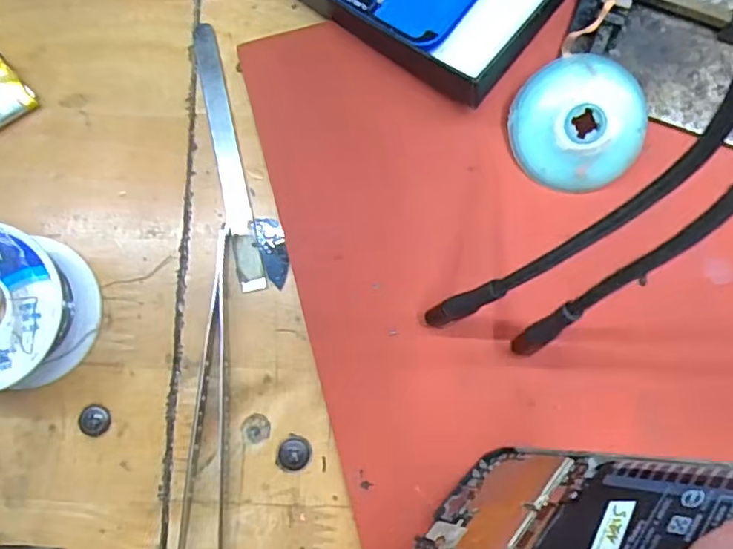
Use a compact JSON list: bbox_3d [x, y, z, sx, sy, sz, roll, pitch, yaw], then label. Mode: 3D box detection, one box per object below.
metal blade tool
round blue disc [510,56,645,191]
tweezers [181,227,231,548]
[{"bbox_3d":[-0.051,-0.044,0.215,0.009,0.004,0.101,-12,83,0],"label":"metal blade tool"},{"bbox_3d":[0.070,-0.050,0.197,0.042,0.005,0.043,4,105,14],"label":"round blue disc"},{"bbox_3d":[-0.052,0.051,0.202,0.015,0.009,0.134,4,84,2],"label":"tweezers"}]

